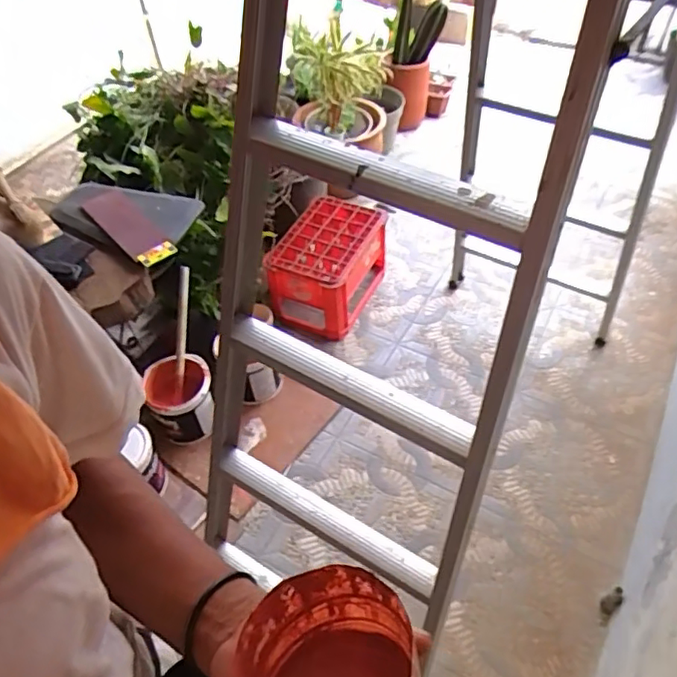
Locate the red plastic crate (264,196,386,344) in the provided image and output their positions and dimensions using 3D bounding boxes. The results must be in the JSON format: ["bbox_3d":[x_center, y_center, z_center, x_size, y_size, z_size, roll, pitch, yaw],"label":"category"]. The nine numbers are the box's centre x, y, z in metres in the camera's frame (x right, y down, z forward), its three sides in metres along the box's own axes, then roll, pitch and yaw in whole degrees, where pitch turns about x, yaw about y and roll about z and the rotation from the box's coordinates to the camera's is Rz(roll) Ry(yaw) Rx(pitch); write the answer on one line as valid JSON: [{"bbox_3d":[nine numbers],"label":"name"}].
[{"bbox_3d":[-0.039,-0.230,1.978,0.290,0.278,0.423,18,53,17],"label":"red plastic crate"}]

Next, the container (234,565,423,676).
[{"bbox_3d":[-0.001,0.175,0.303,0.087,0.081,0.091,-1,50,2],"label":"container"}]

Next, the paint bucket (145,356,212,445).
[{"bbox_3d":[-0.442,0.171,1.668,0.169,0.175,0.184,-1,50,2],"label":"paint bucket"}]

